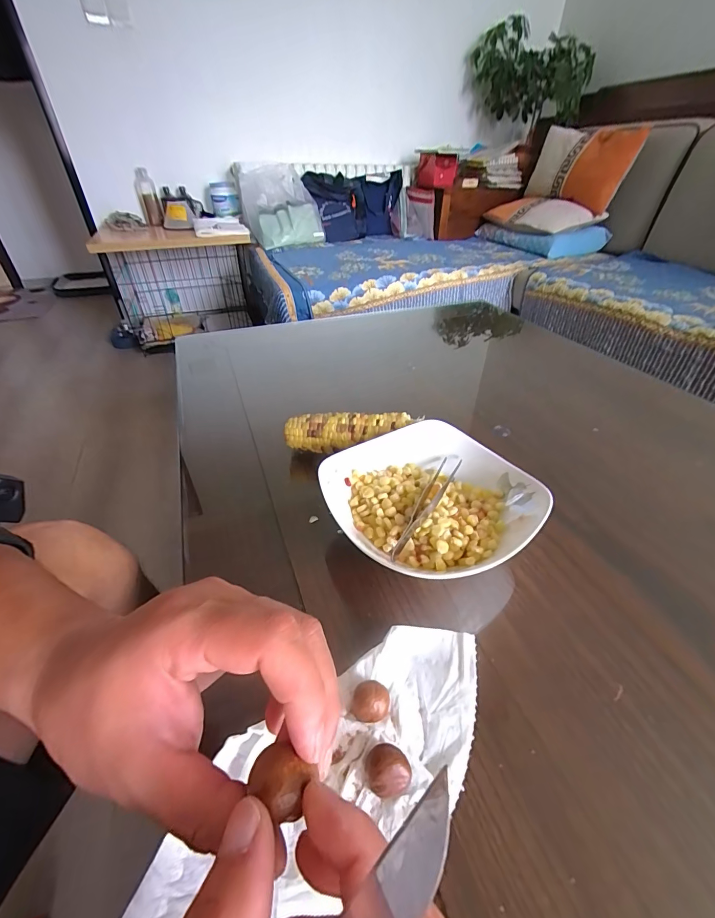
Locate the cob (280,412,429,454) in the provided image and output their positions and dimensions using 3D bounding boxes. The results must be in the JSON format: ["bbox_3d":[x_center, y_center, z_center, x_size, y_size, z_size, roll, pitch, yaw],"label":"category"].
[{"bbox_3d":[-0.013,-0.030,0.442,0.145,0.039,0.034,1,39,2],"label":"cob"}]

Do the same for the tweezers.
[{"bbox_3d":[0.067,0.038,0.351,0.019,0.020,0.142,18,40,23],"label":"tweezers"}]

